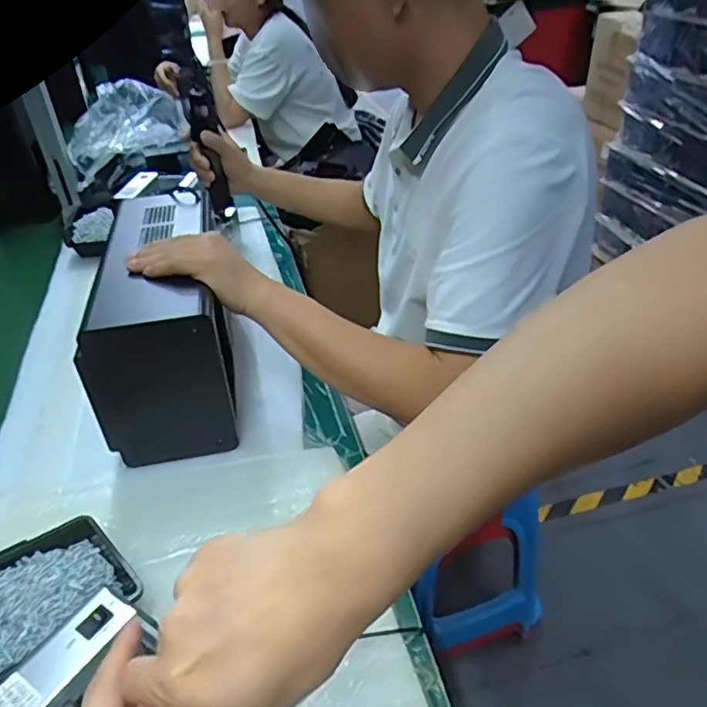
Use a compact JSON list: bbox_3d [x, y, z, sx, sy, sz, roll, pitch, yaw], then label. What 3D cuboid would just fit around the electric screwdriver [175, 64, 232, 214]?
[{"bbox_3d":[-0.243,-0.342,1.000,0.050,0.240,0.044,-19,39,-18],"label":"electric screwdriver"}]

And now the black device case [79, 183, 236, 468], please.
[{"bbox_3d":[-0.234,-0.056,0.780,0.139,0.189,0.354,-8,37,-5],"label":"black device case"}]

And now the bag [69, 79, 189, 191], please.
[{"bbox_3d":[-0.512,-0.506,1.343,0.263,0.136,0.280,-17,39,-16],"label":"bag"}]

